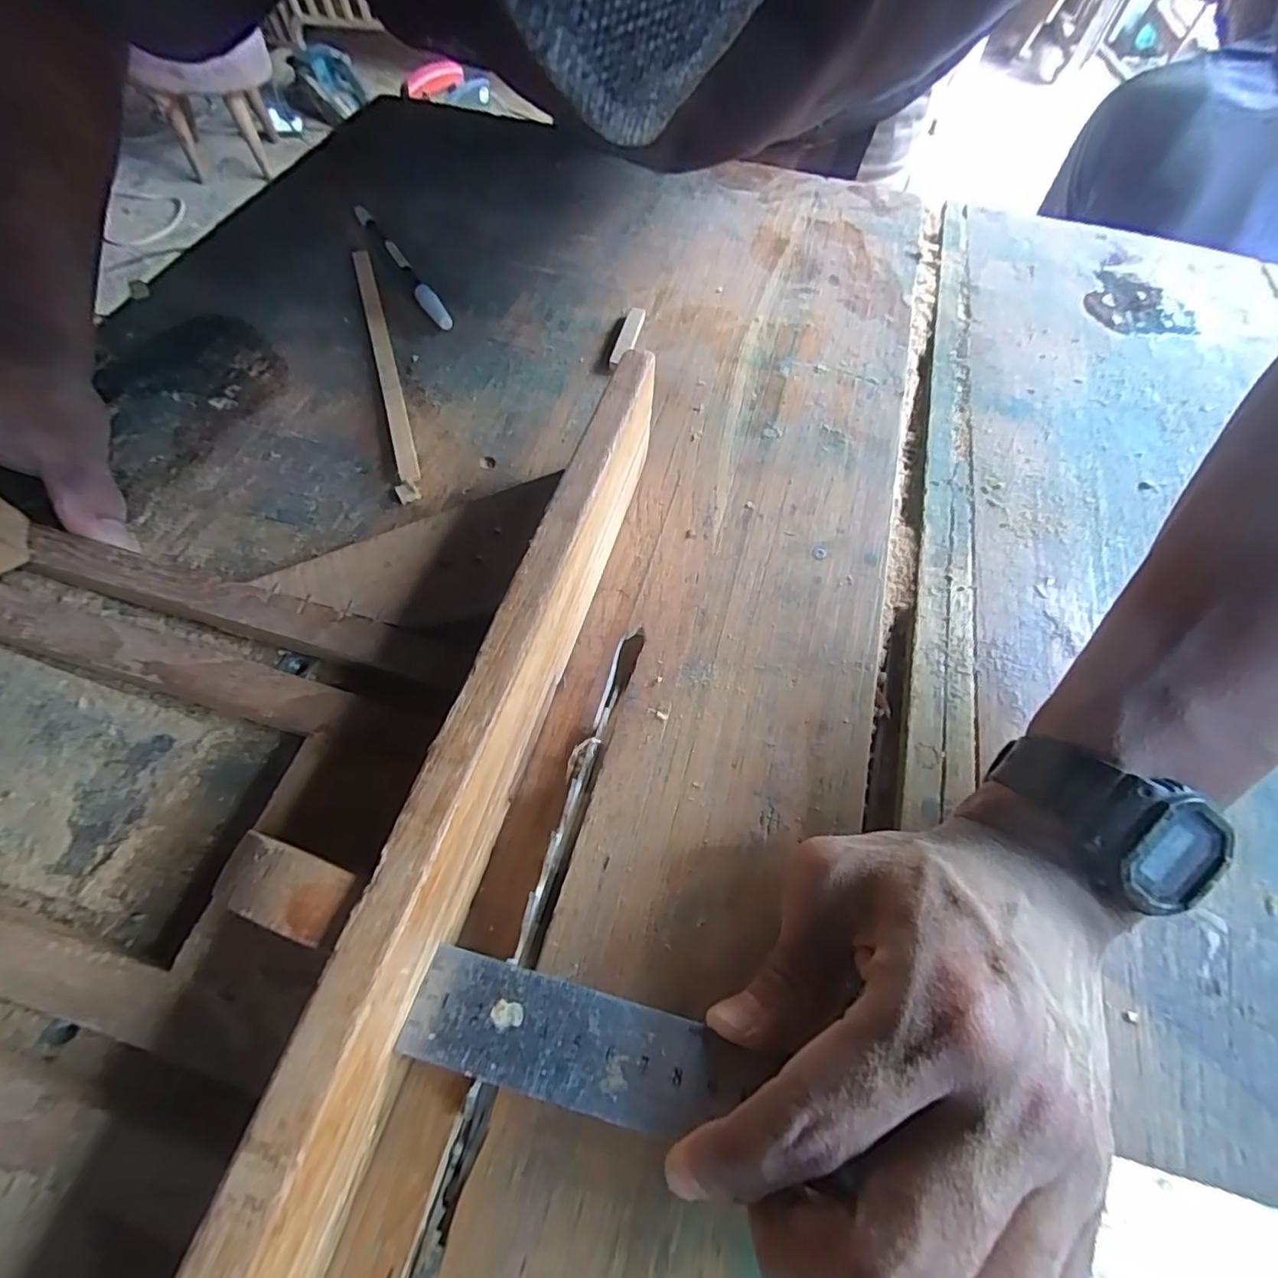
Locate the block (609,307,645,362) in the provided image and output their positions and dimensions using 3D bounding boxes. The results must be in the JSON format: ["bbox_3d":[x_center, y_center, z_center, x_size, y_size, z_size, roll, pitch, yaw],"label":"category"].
[{"bbox_3d":[-0.007,-0.185,0.350,0.011,0.008,0.053,13,61,4],"label":"block"}]

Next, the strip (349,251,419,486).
[{"bbox_3d":[-0.146,-0.161,0.327,0.011,0.011,0.194,-16,63,-11],"label":"strip"}]

